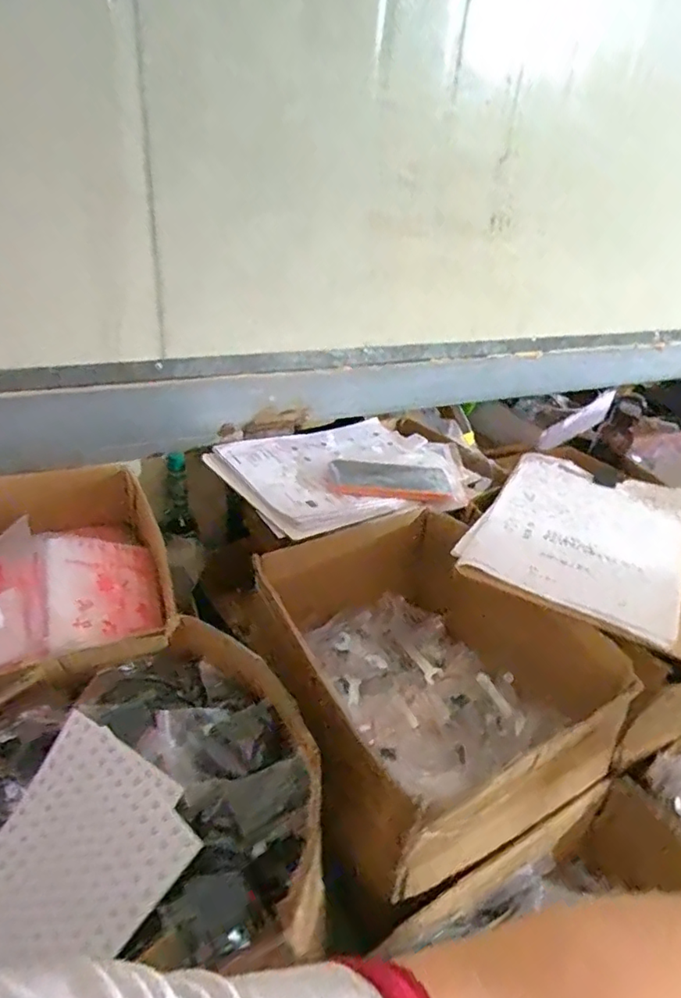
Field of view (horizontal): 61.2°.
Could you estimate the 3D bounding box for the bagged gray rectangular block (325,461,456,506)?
[{"bbox_3d":[0.066,-0.024,0.743,0.158,0.013,0.090,6,31,1],"label":"bagged gray rectangular block"}]

